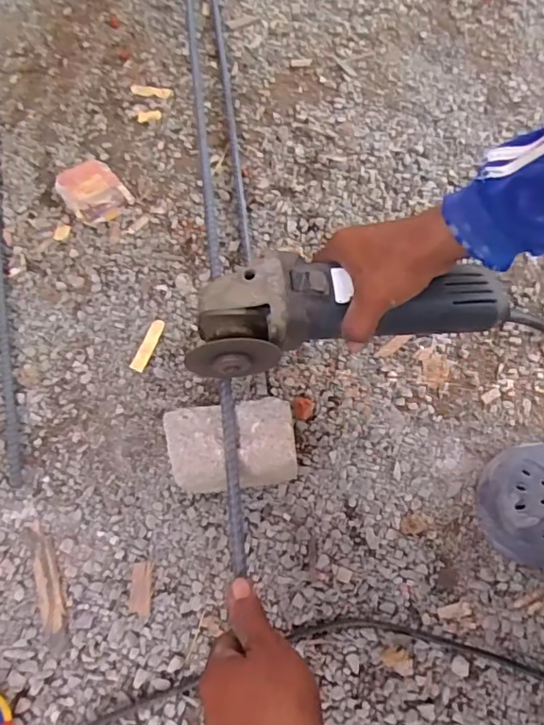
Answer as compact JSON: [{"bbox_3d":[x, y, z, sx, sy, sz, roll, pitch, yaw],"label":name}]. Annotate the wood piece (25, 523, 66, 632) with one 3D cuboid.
[{"bbox_3d":[-0.203,0.192,0.490,0.019,0.004,0.094,-21,70,-7],"label":"wood piece"}]

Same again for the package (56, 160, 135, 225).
[{"bbox_3d":[-0.212,-0.204,0.645,0.066,0.009,0.090,-37,73,-13],"label":"package"}]

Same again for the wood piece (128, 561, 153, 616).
[{"bbox_3d":[-0.117,0.201,0.486,0.019,0.004,0.043,-2,69,0],"label":"wood piece"}]

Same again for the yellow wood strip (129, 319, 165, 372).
[{"bbox_3d":[-0.129,-0.018,0.572,0.014,0.007,0.057,27,91,10],"label":"yellow wood strip"}]

